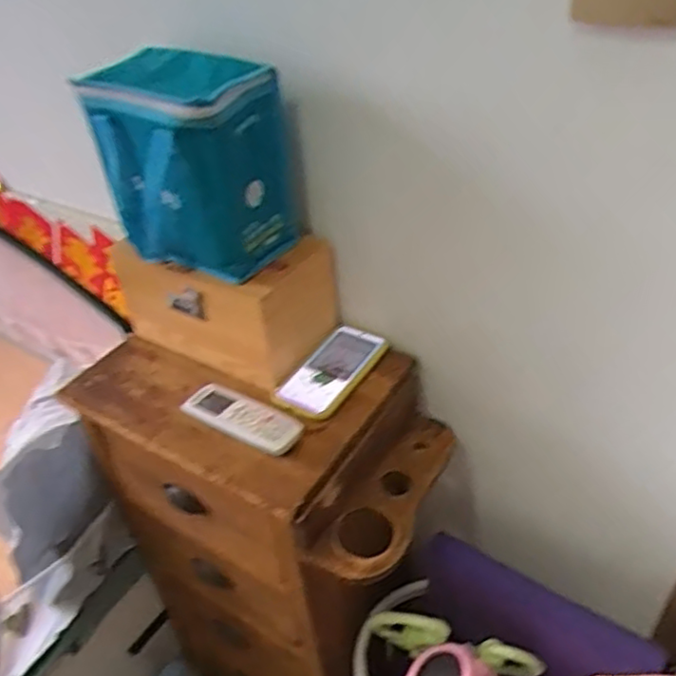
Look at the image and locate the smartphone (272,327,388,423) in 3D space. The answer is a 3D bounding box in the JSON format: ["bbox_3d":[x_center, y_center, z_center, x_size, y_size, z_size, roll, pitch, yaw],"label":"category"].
[{"bbox_3d":[-0.003,0.041,0.866,0.080,0.018,0.173,20,46,29],"label":"smartphone"}]

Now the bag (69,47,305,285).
[{"bbox_3d":[-0.182,-0.213,0.800,0.215,0.220,0.160,24,48,32],"label":"bag"}]

